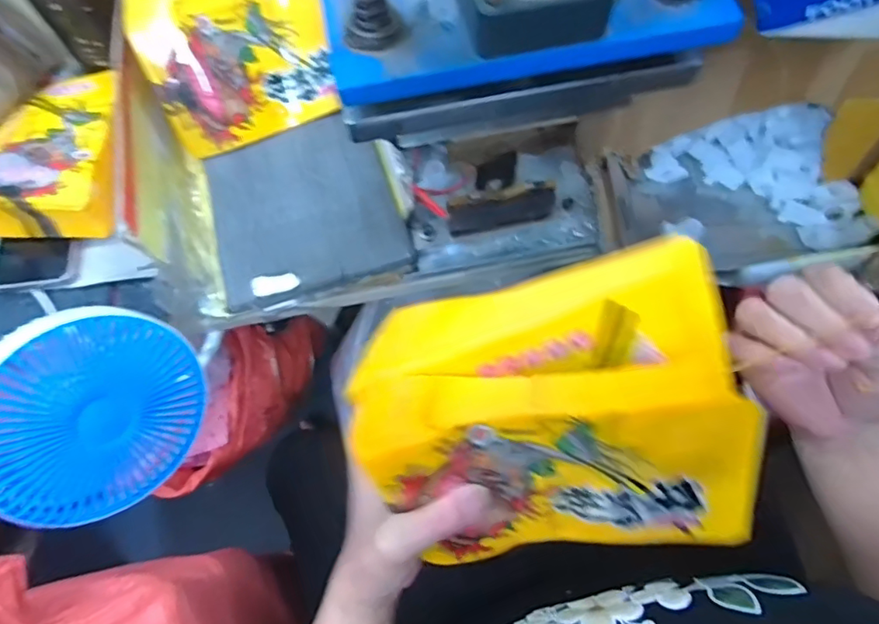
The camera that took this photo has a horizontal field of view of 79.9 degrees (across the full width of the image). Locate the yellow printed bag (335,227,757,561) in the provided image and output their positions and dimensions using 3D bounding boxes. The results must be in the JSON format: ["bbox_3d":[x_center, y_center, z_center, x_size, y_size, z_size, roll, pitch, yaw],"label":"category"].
[{"bbox_3d":[0.057,0.058,0.285,0.195,0.118,0.138,-9,67,-2],"label":"yellow printed bag"}]

